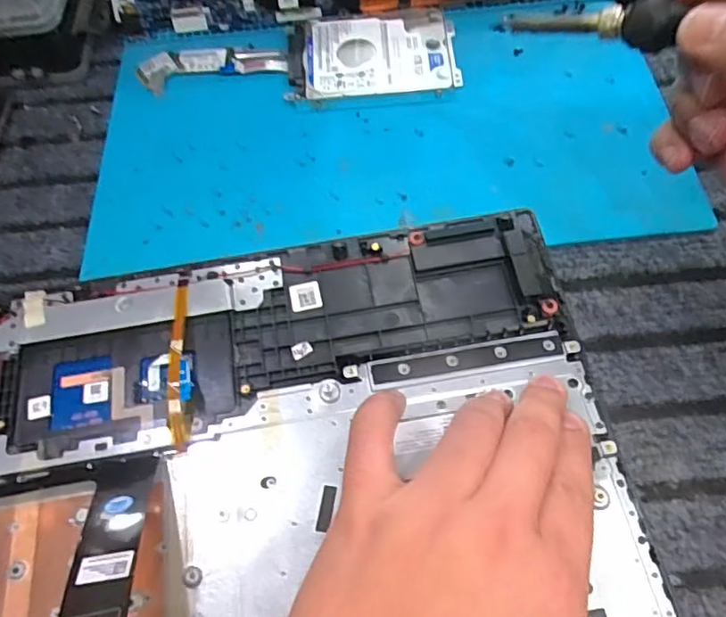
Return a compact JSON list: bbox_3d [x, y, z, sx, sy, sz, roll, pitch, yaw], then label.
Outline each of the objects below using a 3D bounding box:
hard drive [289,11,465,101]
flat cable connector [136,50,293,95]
[{"bbox_3d":[0.006,-0.168,0.387,0.108,0.009,0.070,-6,61,1],"label":"hard drive"},{"bbox_3d":[-0.102,-0.165,0.397,0.100,0.006,0.039,-9,61,-1],"label":"flat cable connector"}]

